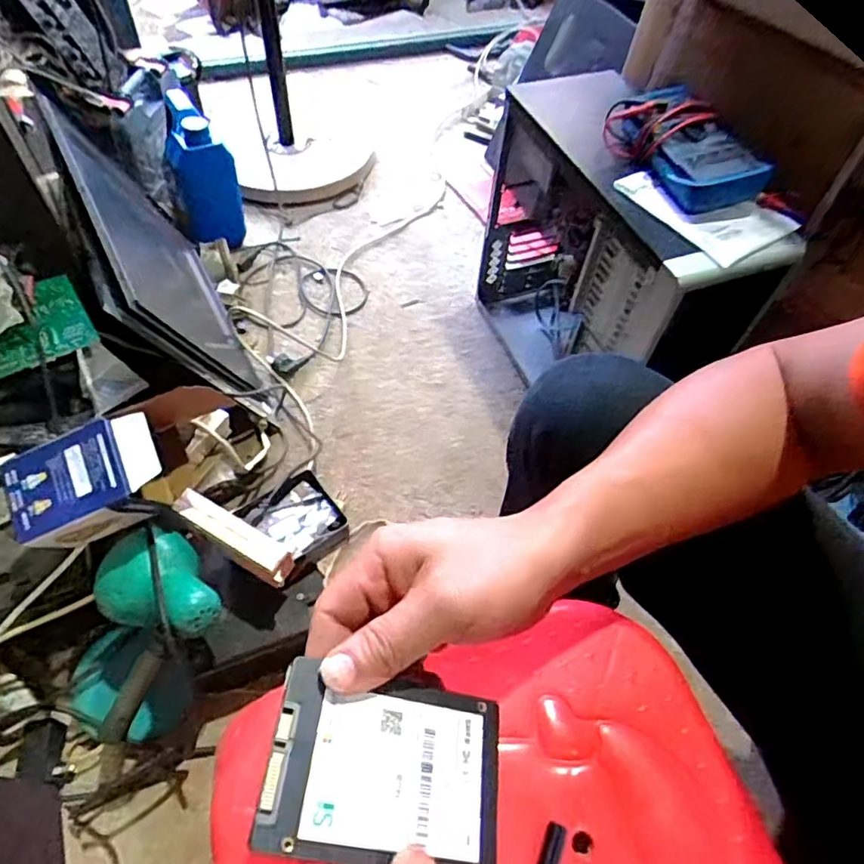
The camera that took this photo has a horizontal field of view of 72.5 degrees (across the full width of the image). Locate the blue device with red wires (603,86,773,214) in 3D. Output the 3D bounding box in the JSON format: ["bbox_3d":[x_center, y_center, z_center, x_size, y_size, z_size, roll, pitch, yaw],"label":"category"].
[{"bbox_3d":[0.249,-0.285,0.594,0.056,0.073,0.175,-33,63,-24],"label":"blue device with red wires"}]

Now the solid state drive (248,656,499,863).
[{"bbox_3d":[-0.017,0.137,0.242,0.098,0.004,0.066,19,48,-14],"label":"solid state drive"}]

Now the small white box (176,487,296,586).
[{"bbox_3d":[-0.216,0.112,0.642,0.149,0.038,0.043,27,57,14],"label":"small white box"}]

